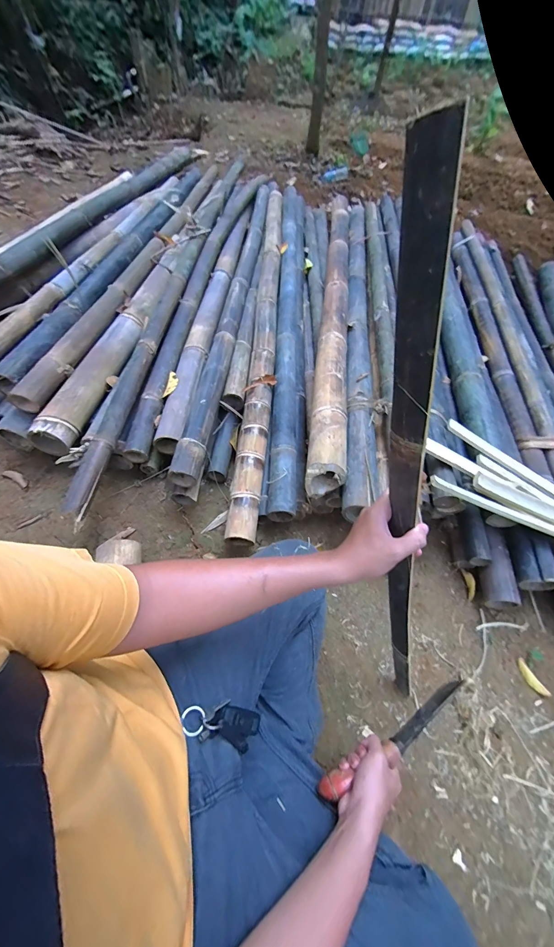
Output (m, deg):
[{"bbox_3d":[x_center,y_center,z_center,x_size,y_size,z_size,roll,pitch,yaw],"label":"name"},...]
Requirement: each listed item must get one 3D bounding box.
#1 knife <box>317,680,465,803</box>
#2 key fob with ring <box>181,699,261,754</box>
[{"bbox_3d":[0.218,0.439,0.556,0.348,0.052,0.027,-8,55,-31],"label":"knife"},{"bbox_3d":[-0.074,0.349,0.454,0.116,0.016,0.050,28,52,-23],"label":"key fob with ring"}]

